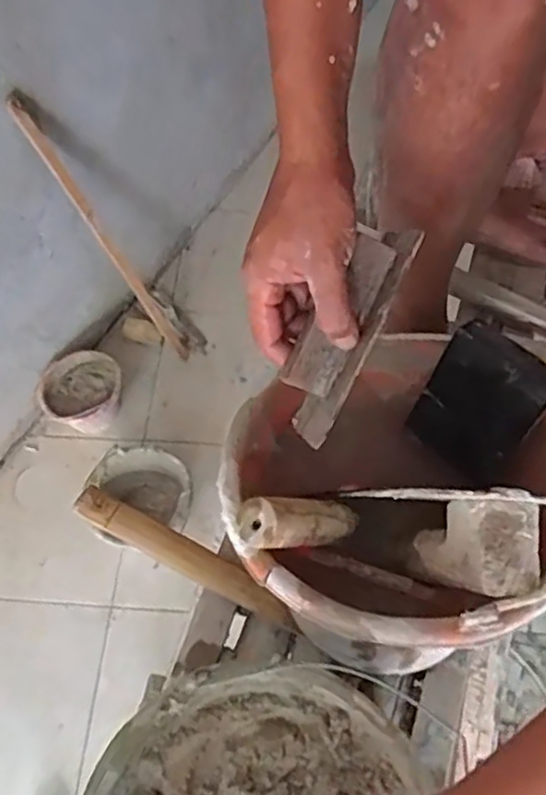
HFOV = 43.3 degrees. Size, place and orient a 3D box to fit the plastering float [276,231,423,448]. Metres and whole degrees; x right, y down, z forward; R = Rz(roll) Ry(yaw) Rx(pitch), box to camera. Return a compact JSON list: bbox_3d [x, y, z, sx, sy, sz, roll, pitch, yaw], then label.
[{"bbox_3d":[0.051,-0.044,0.476,0.047,0.040,0.154,29,98,18],"label":"plastering float"}]

